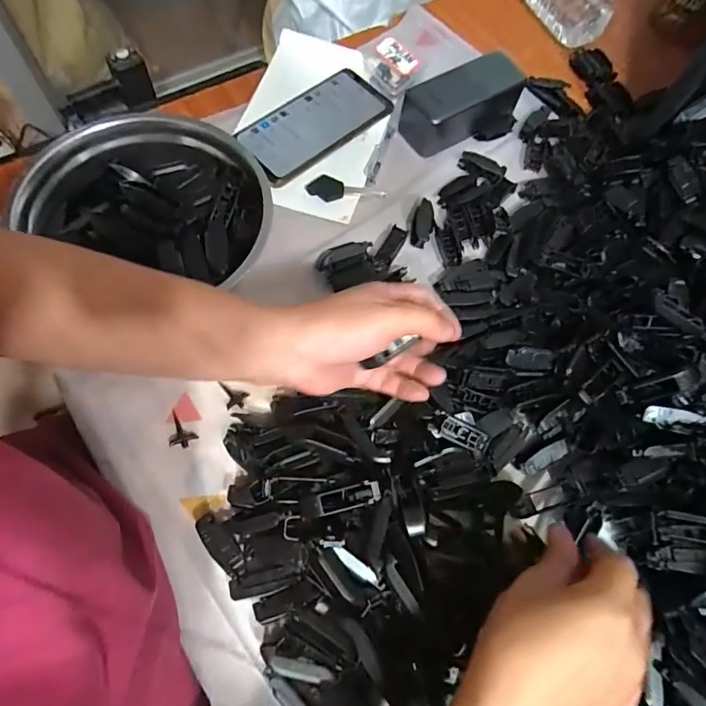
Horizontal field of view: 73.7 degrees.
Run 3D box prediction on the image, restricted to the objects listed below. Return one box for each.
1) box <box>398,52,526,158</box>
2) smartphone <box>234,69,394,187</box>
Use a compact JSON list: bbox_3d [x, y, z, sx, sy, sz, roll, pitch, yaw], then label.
[{"bbox_3d":[0.117,-0.266,0.502,0.129,0.046,0.059,-30,71,-12],"label":"box"},{"bbox_3d":[-0.037,-0.241,0.497,0.162,0.008,0.075,-39,80,-16],"label":"smartphone"}]

